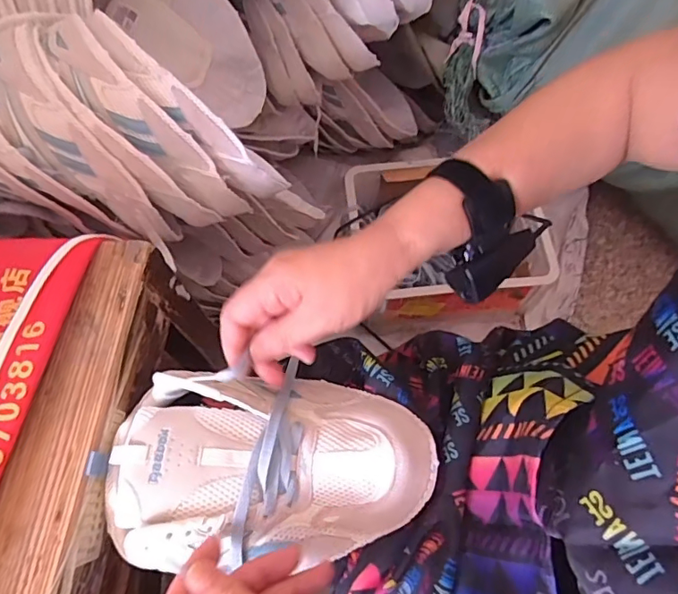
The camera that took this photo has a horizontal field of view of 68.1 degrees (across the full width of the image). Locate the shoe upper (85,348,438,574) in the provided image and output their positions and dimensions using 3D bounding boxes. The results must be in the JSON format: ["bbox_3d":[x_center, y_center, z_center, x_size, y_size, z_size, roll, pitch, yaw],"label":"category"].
[{"bbox_3d":[-0.047,0.118,0.351,0.215,0.062,0.130,-5,64,0],"label":"shoe upper"}]

